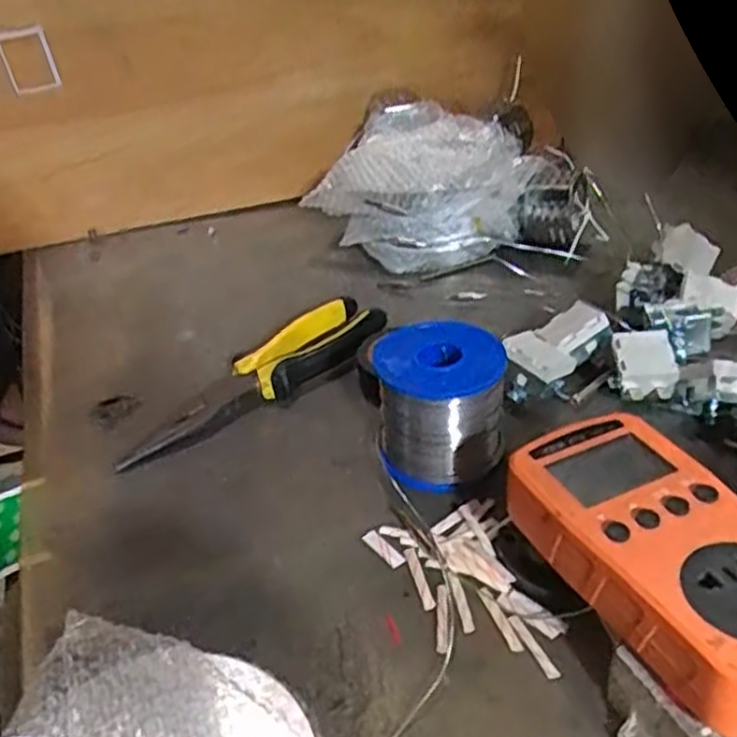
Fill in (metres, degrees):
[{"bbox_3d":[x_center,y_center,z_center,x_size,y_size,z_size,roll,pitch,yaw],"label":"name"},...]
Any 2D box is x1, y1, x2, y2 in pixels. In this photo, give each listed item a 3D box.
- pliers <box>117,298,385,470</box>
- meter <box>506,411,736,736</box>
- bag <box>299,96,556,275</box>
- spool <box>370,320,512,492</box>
[{"bbox_3d":[-0.070,0.006,0.467,0.194,0.023,0.051,-28,41,-29],"label":"pliers"},{"bbox_3d":[0.107,0.066,0.277,0.069,0.028,0.127,-17,37,-16],"label":"meter"},{"bbox_3d":[0.042,-0.154,0.631,0.190,0.078,0.181,-13,36,-12],"label":"bag"},{"bbox_3d":[0.037,0.018,0.391,0.063,0.062,0.064,-7,35,-4],"label":"spool"}]

